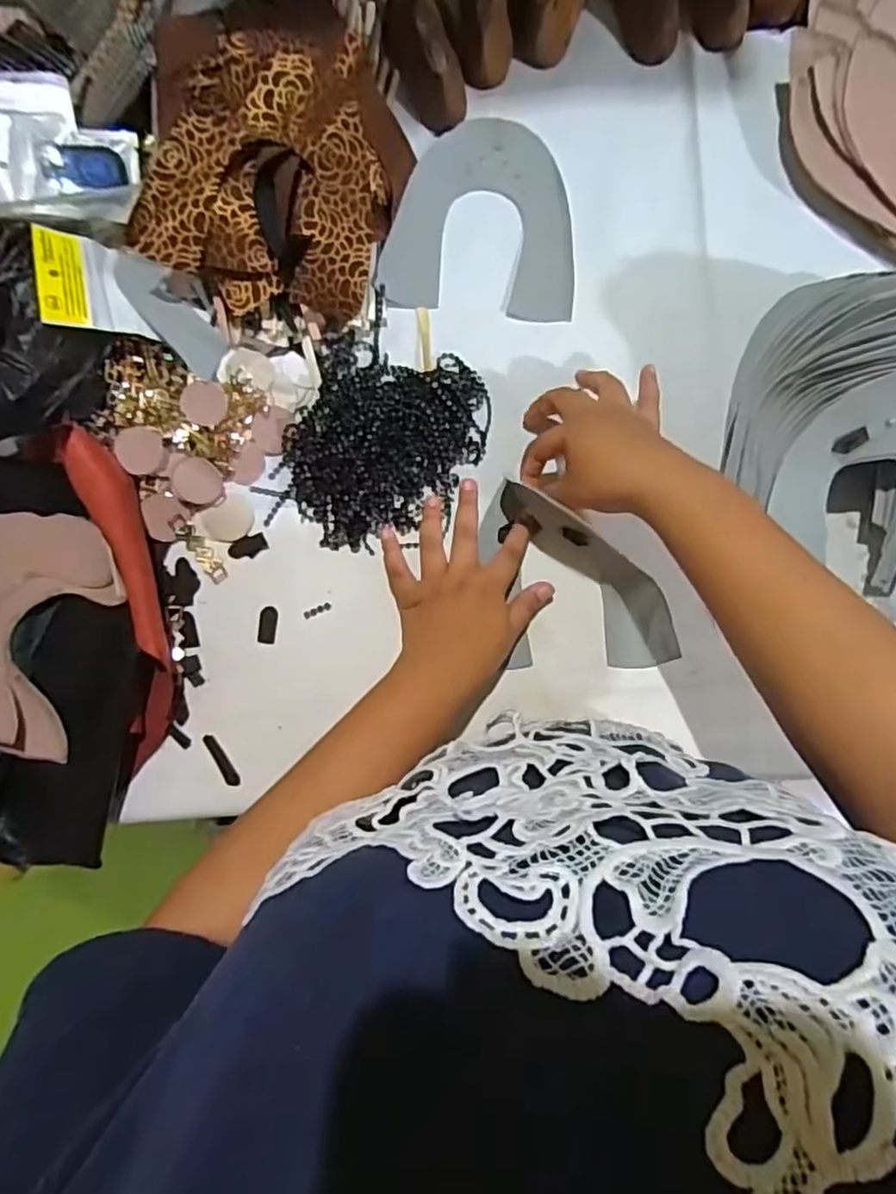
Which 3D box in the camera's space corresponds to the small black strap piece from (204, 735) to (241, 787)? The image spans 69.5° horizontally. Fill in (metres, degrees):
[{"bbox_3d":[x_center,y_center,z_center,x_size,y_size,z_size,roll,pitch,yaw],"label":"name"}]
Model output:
[{"bbox_3d":[-0.166,0.120,0.475,0.010,0.004,0.042,-32,84,0],"label":"small black strap piece"}]

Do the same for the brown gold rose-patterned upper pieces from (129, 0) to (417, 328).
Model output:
[{"bbox_3d":[-0.120,-0.327,0.476,0.164,0.089,0.220,5,85,4],"label":"brown gold rose-patterned upper pieces"}]

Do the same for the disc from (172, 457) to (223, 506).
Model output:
[{"bbox_3d":[-0.187,-0.087,0.484,0.034,0.004,0.033,-1,95,-13],"label":"disc"}]

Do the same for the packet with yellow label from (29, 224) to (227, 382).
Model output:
[{"bbox_3d":[-0.229,-0.215,0.470,0.130,0.013,0.078,12,69,-23],"label":"packet with yellow label"}]

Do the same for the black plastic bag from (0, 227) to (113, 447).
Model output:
[{"bbox_3d":[-0.309,-0.185,0.463,0.115,0.066,0.136,-4,84,3],"label":"black plastic bag"}]

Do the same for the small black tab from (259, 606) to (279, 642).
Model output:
[{"bbox_3d":[-0.135,0.021,0.483,0.013,0.004,0.027,2,85,3],"label":"small black tab"}]

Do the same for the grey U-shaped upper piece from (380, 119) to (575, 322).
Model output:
[{"bbox_3d":[0.029,-0.301,0.509,0.146,0.005,0.156,6,85,4],"label":"grey U-shaped upper piece"}]

